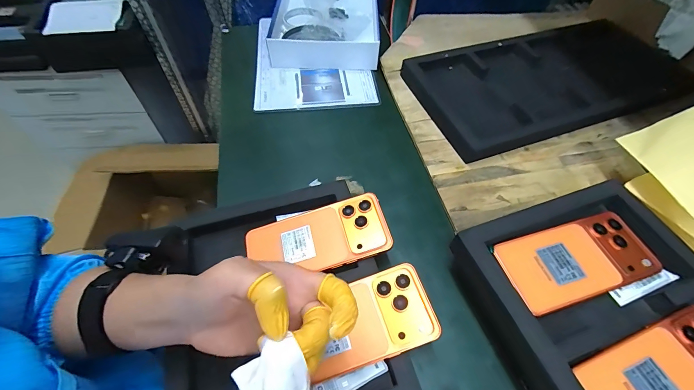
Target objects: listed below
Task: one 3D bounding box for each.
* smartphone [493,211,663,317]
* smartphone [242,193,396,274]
[{"bbox_3d":[0.238,0.067,0.321,0.159,0.017,0.074,-14,58,-12],"label":"smartphone"},{"bbox_3d":[-0.033,0.049,0.348,0.155,0.007,0.074,-18,63,1],"label":"smartphone"}]

